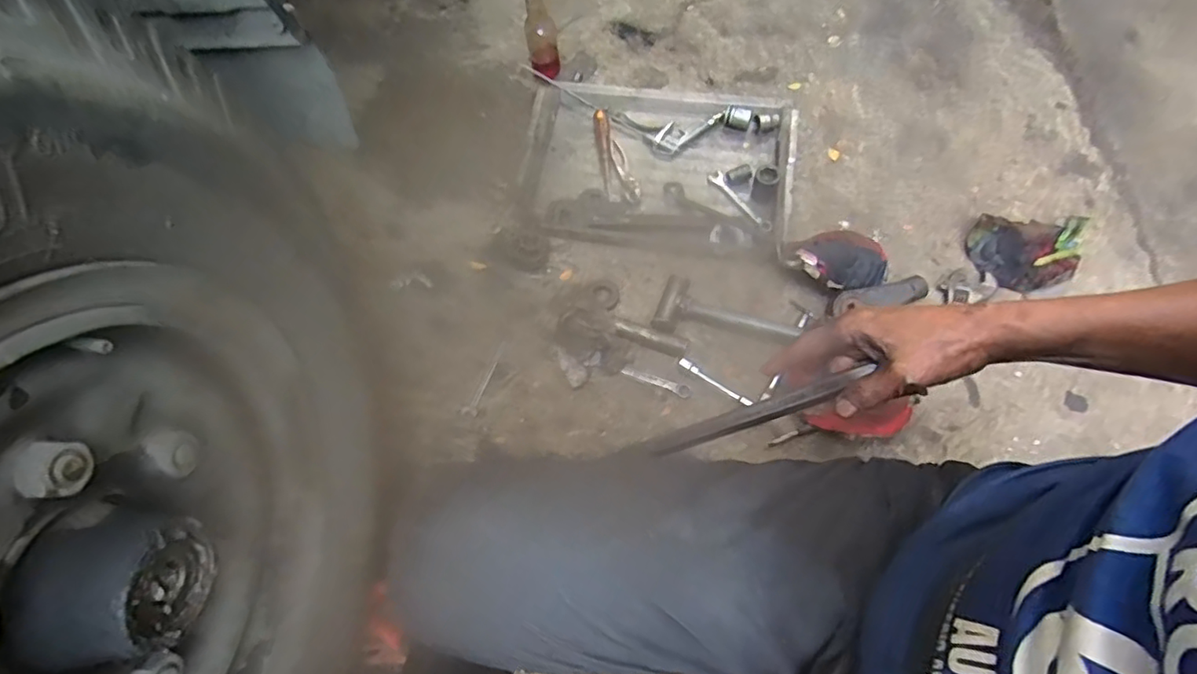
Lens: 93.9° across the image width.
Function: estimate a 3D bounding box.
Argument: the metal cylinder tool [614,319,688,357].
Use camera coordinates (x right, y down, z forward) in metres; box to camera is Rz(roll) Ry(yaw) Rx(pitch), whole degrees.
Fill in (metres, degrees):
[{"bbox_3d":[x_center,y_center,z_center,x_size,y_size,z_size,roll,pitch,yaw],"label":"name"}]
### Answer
[{"bbox_3d":[0.080,0.000,0.864,0.116,0.026,0.030,18,71,9],"label":"metal cylinder tool"}]

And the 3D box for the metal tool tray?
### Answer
[{"bbox_3d":[0.102,-0.320,0.976,0.449,0.073,0.339,8,70,6],"label":"metal tool tray"}]

